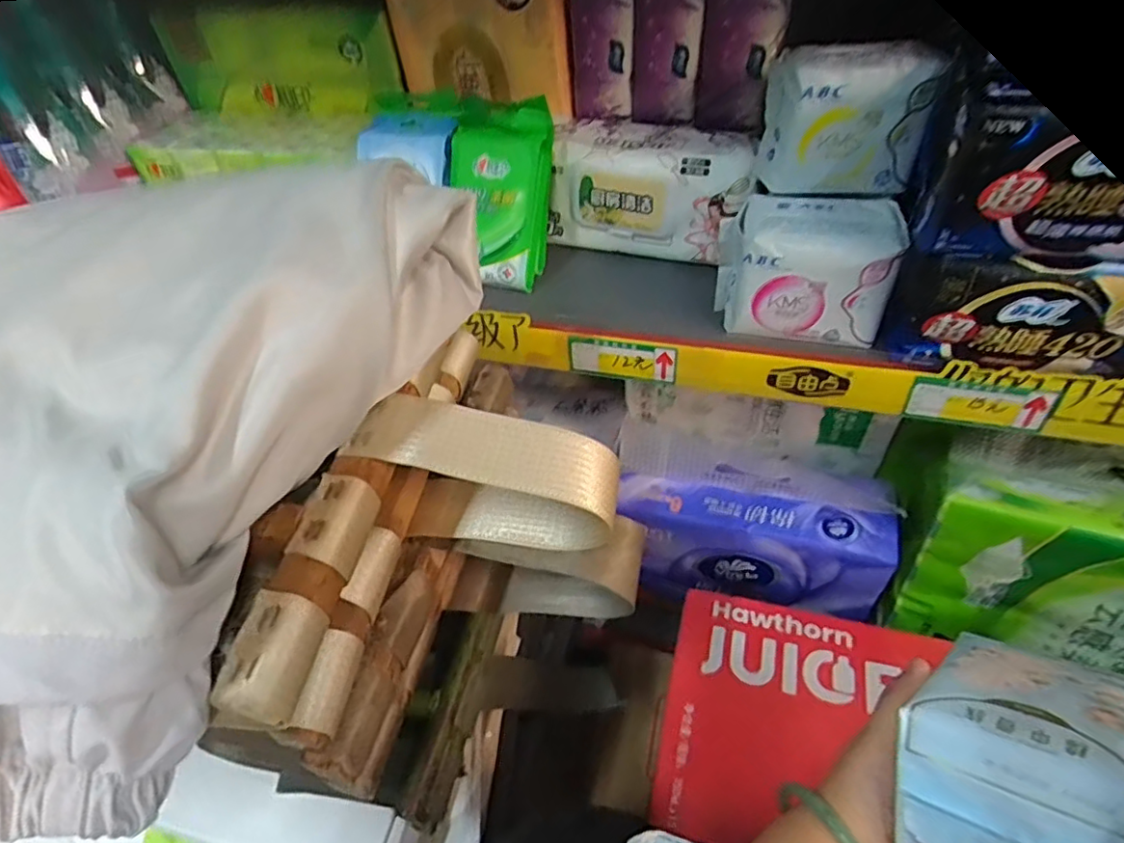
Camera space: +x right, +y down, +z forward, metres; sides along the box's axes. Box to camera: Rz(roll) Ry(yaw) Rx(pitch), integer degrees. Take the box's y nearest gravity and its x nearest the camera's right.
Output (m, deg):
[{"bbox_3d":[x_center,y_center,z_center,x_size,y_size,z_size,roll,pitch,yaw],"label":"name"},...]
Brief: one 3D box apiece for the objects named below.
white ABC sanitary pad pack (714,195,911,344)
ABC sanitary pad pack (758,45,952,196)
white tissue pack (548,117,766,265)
[{"bbox_3d":[0.179,-0.117,0.461,0.118,0.084,0.073,10,49,16],"label":"white ABC sanitary pad pack"},{"bbox_3d":[0.199,-0.215,0.436,0.104,0.086,0.056,10,49,15],"label":"ABC sanitary pad pack"},{"bbox_3d":[0.078,-0.212,0.559,0.191,0.092,0.081,17,51,21],"label":"white tissue pack"}]

